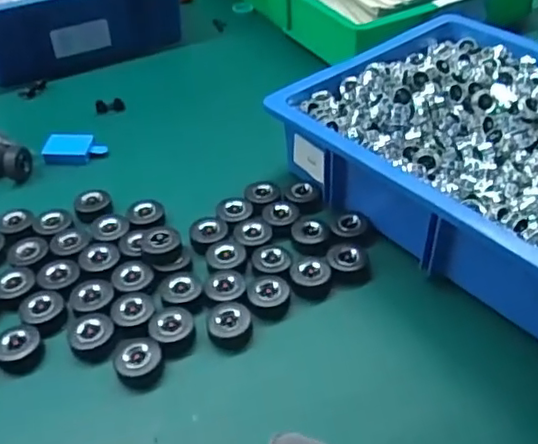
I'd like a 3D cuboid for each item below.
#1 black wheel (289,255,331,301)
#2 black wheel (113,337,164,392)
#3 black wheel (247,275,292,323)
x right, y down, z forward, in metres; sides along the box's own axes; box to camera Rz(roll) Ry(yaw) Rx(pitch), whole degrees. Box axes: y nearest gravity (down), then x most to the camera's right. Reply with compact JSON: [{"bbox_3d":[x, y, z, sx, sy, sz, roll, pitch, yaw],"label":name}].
[{"bbox_3d":[0.038,0.049,0.540,0.035,0.022,0.037,-1,45,1],"label":"black wheel"},{"bbox_3d":[-0.105,0.111,0.477,0.038,0.015,0.043,-8,45,-6],"label":"black wheel"},{"bbox_3d":[0.001,0.066,0.528,0.036,0.019,0.039,-1,45,1],"label":"black wheel"}]

